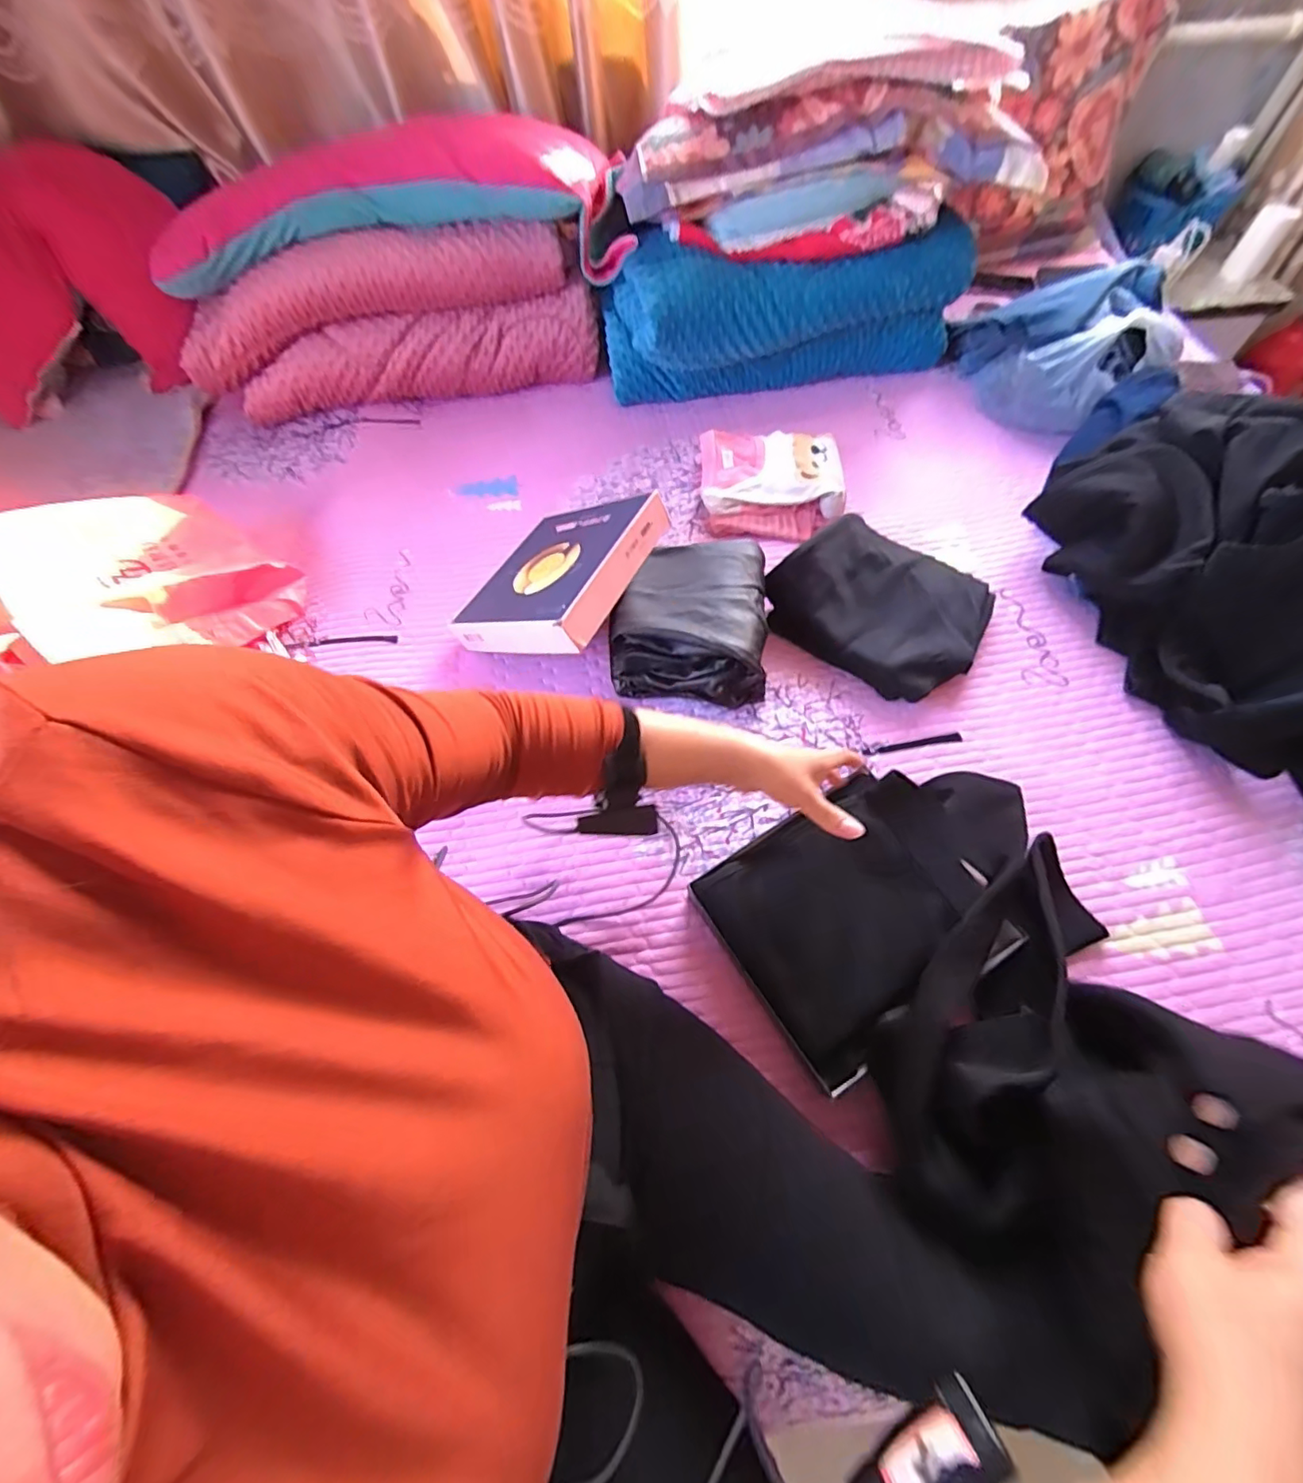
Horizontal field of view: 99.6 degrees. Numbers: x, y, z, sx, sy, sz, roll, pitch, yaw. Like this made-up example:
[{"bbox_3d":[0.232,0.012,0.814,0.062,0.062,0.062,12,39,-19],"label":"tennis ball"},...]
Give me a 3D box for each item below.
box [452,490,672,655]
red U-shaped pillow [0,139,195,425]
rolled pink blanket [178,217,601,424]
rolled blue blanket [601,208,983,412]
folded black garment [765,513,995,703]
[{"bbox_3d":[-0.130,-0.238,0.780,0.237,0.059,0.259,9,60,34],"label":"box"},{"bbox_3d":[-1.113,-0.857,1.043,0.503,0.300,0.193,-10,61,-1],"label":"red U-shaped pillow"},{"bbox_3d":[-0.490,-0.776,1.048,0.759,0.238,0.154,-8,61,0],"label":"rolled pink blanket"},{"bbox_3d":[0.242,-0.803,1.034,0.653,0.208,0.189,-11,61,-2],"label":"rolled blue blanket"},{"bbox_3d":[0.314,-0.196,0.768,0.285,0.084,0.224,27,67,17],"label":"folded black garment"}]

